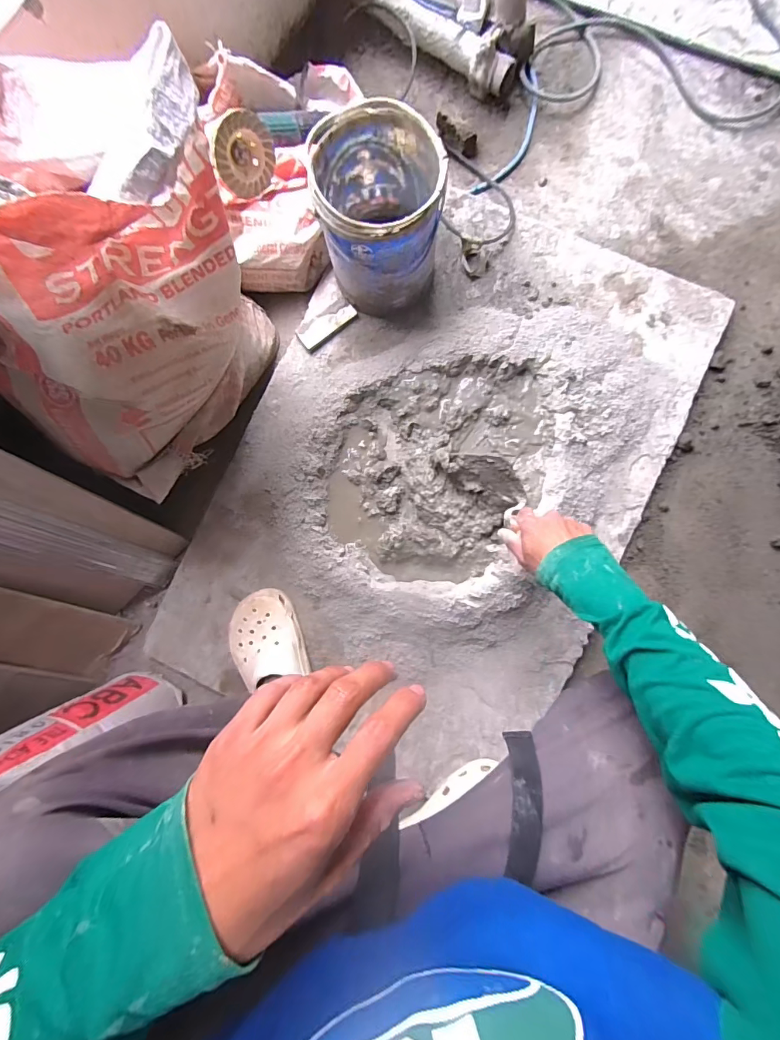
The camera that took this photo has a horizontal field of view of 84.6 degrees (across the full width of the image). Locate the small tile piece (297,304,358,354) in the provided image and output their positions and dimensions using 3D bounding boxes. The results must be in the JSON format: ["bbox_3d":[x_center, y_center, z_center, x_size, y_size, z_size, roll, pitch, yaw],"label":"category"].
[{"bbox_3d":[-0.106,-0.326,0.719,0.103,0.010,0.036,-38,88,0],"label":"small tile piece"}]

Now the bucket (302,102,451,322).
[{"bbox_3d":[-0.015,-0.434,0.633,0.165,0.197,0.175,0,88,1],"label":"bucket"}]

